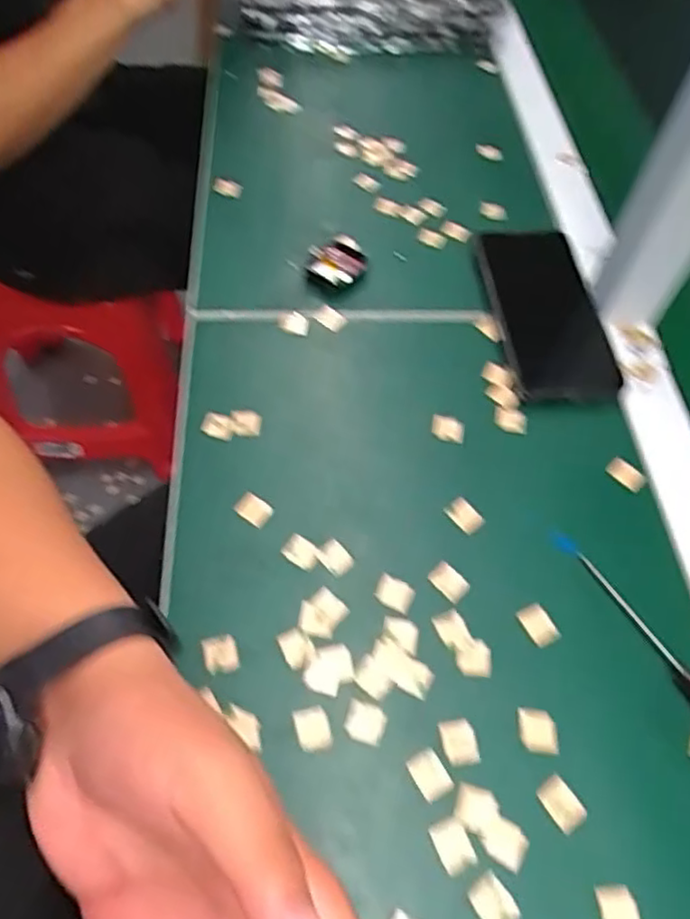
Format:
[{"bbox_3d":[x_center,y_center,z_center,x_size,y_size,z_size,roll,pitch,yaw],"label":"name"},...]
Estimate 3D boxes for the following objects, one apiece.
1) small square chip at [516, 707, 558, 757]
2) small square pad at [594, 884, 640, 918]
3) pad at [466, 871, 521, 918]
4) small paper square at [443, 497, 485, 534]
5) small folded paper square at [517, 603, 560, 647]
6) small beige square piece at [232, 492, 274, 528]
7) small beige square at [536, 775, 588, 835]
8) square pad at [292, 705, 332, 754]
[{"bbox_3d":[0.097,0.136,0.334,0.019,0.004,0.022,3,56,-3],"label":"small square chip"},{"bbox_3d":[0.121,0.201,0.293,0.016,0.004,0.022,-6,57,-9],"label":"small square pad"},{"bbox_3d":[0.066,0.195,0.291,0.016,0.004,0.021,-34,65,-24],"label":"pad"},{"bbox_3d":[0.072,0.034,0.399,0.015,0.004,0.022,-38,67,-25],"label":"small paper square"},{"bbox_3d":[0.107,0.091,0.365,0.016,0.004,0.022,-25,62,-20],"label":"small folded paper square"},{"bbox_3d":[-0.054,0.029,0.393,0.022,0.004,0.015,33,60,16],"label":"small beige square piece"},{"bbox_3d":[0.103,0.163,0.314,0.016,0.004,0.023,-29,64,-22],"label":"small beige square"},{"bbox_3d":[-0.016,0.133,0.328,0.016,0.004,0.021,-14,59,-14],"label":"square pad"}]

